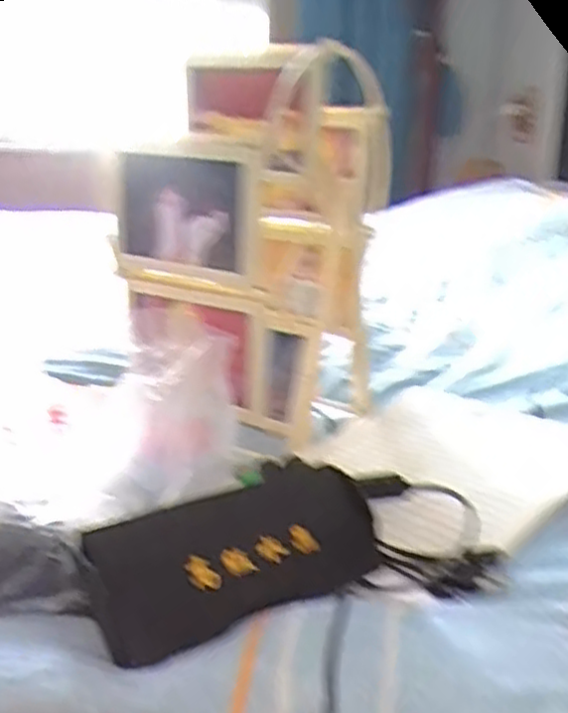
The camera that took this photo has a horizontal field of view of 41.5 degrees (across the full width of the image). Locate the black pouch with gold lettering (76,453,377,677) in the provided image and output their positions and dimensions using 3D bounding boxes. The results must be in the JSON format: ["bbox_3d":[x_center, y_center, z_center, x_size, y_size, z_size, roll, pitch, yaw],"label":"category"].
[{"bbox_3d":[-0.017,0.096,0.373,0.162,0.020,0.068,-14,68,-36],"label":"black pouch with gold lettering"}]

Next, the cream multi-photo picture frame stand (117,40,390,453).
[{"bbox_3d":[-0.019,-0.082,0.607,0.158,0.267,0.224,8,19,19],"label":"cream multi-photo picture frame stand"}]

